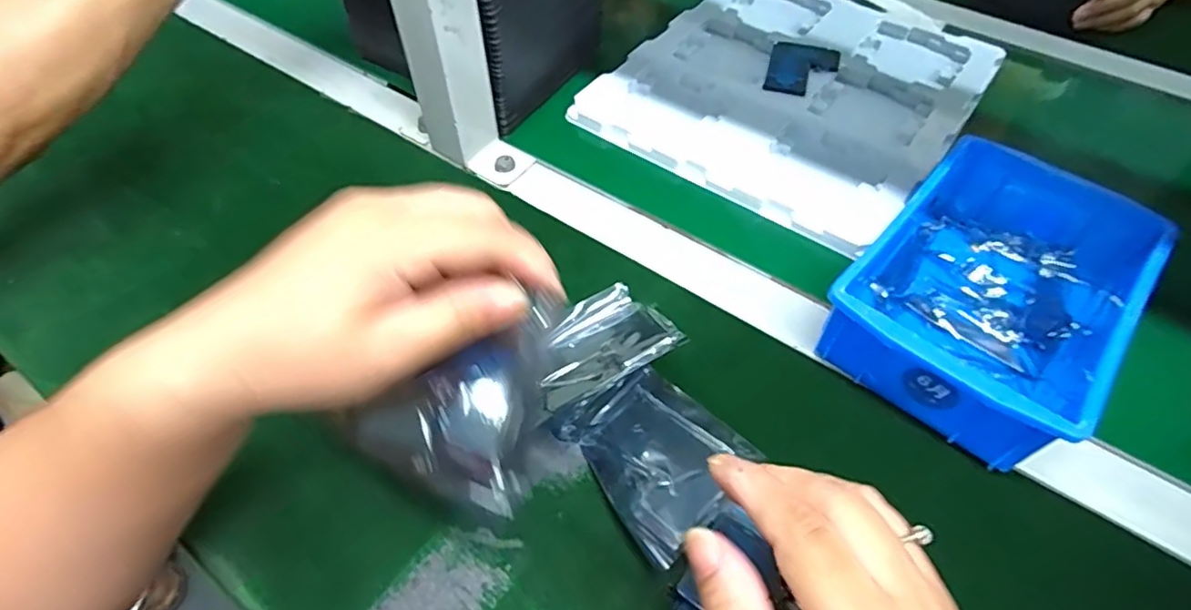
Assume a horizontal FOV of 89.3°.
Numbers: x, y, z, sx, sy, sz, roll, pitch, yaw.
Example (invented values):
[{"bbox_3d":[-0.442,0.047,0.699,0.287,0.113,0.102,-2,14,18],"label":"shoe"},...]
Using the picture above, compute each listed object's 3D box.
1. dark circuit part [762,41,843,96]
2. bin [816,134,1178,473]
[{"bbox_3d":[0.188,-0.215,0.546,0.059,0.011,0.082,15,56,11],"label":"dark circuit part"},{"bbox_3d":[0.239,-0.010,0.369,0.126,0.066,0.199,38,62,22],"label":"bin"}]

